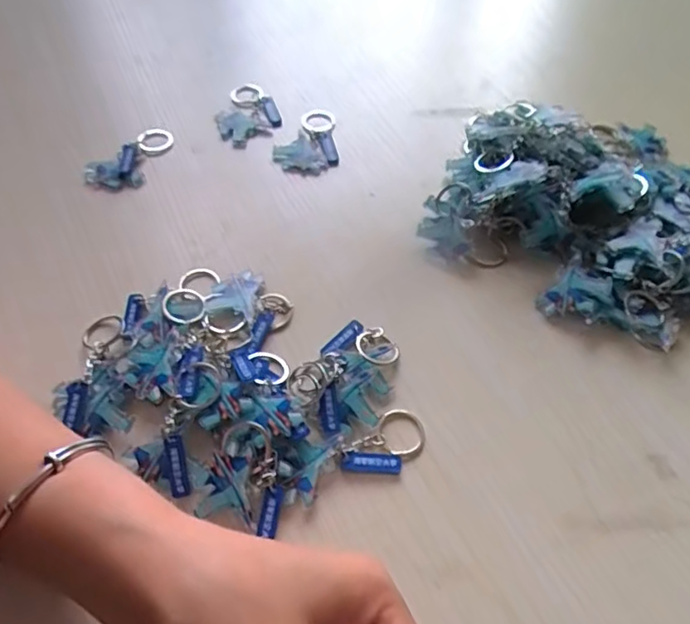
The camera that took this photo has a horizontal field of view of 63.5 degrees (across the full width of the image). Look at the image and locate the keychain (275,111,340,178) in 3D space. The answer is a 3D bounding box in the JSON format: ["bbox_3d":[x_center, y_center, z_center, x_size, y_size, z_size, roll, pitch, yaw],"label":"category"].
[{"bbox_3d":[-0.030,-0.129,0.423,0.047,0.010,0.069,-4,54,-2],"label":"keychain"}]

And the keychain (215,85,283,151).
[{"bbox_3d":[-0.077,-0.156,0.439,0.050,0.012,0.067,-17,56,-11],"label":"keychain"}]

